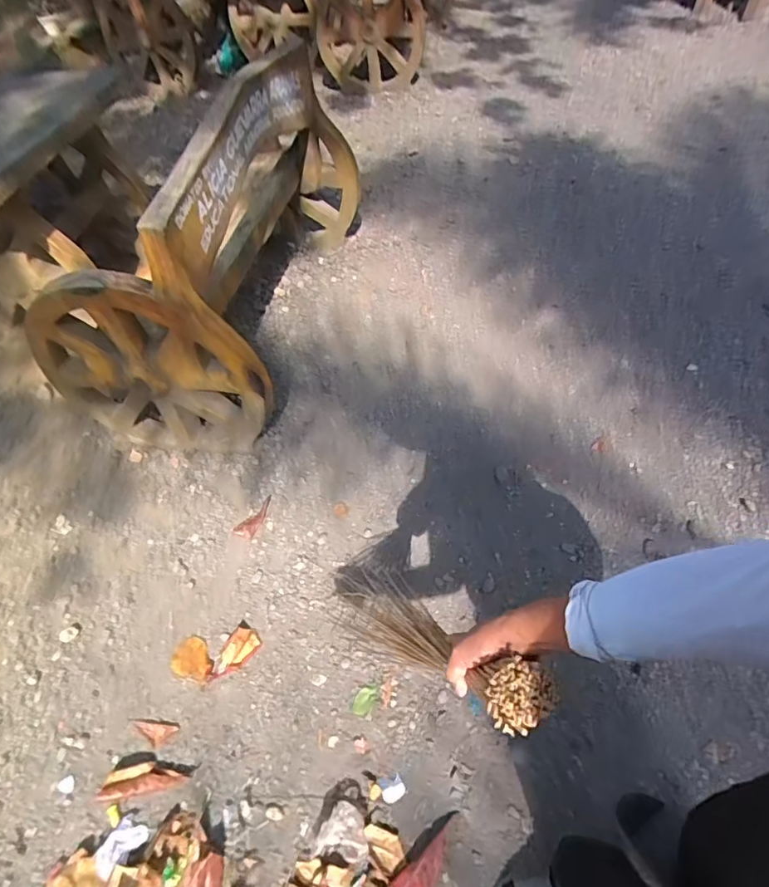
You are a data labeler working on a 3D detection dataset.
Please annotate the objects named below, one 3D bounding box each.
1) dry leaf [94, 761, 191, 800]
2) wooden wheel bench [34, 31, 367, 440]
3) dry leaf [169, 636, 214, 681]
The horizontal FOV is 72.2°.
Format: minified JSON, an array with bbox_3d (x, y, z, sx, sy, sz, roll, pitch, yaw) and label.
[{"bbox_3d":[-0.525,0.728,1.143,0.187,0.034,0.062,-12,52,-3],"label":"dry leaf"},{"bbox_3d":[-0.544,-0.642,1.640,0.617,0.794,1.144,7,52,11],"label":"wooden wheel bench"},{"bbox_3d":[-0.470,0.531,1.304,0.112,0.010,0.088,12,53,15],"label":"dry leaf"}]

